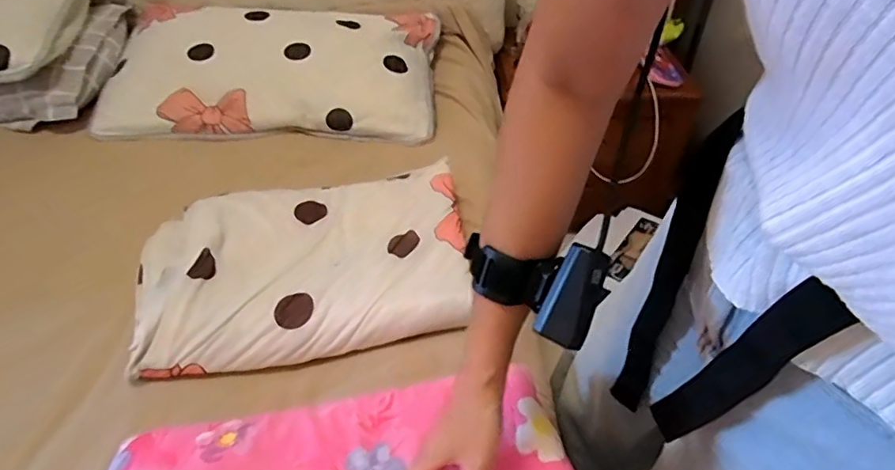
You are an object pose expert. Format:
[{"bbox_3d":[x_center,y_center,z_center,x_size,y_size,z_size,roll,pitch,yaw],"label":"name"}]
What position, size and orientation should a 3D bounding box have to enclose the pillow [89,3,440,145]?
[{"bbox_3d":[-0.390,-0.373,1.221,0.722,0.140,0.389,1,42,1],"label":"pillow"}]

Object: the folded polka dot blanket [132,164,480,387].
[{"bbox_3d":[-0.205,0.031,0.797,0.454,0.052,0.308,-9,43,-10],"label":"folded polka dot blanket"}]

